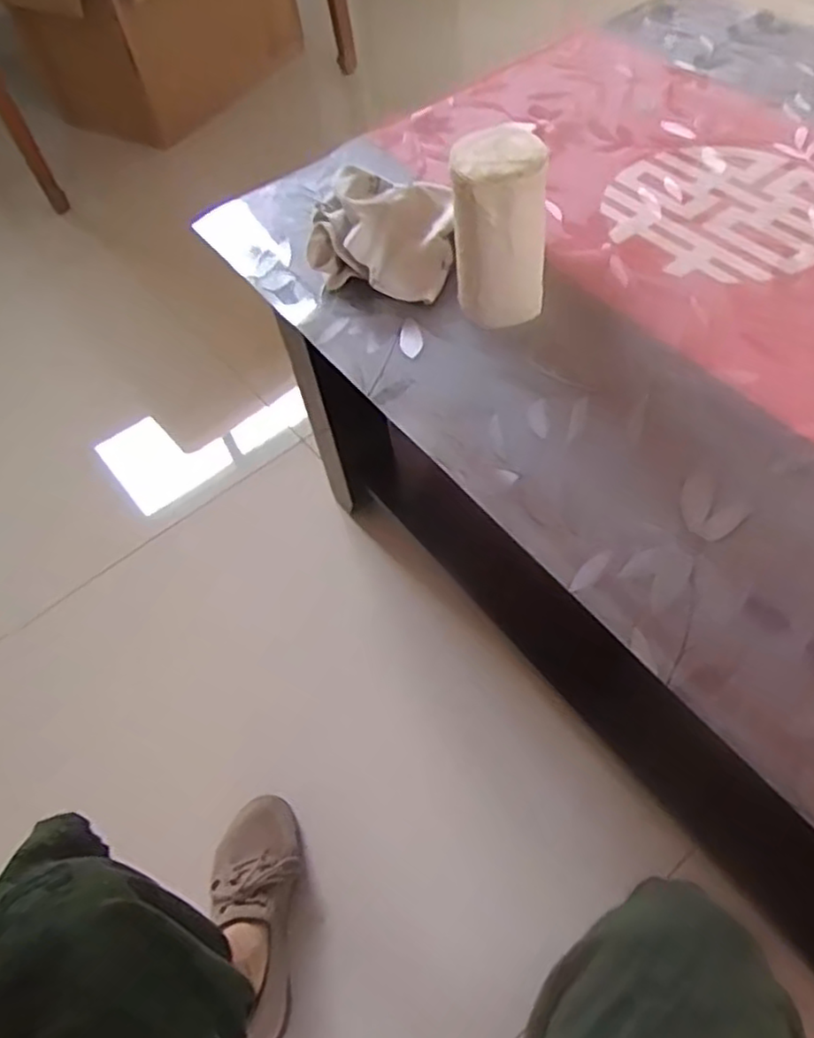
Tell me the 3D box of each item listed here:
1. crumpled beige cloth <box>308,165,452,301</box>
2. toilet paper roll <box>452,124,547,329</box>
[{"bbox_3d":[-0.021,-0.245,0.592,0.118,0.063,0.100,0,55,5],"label":"crumpled beige cloth"},{"bbox_3d":[0.069,-0.212,0.516,0.066,0.123,0.065,-3,55,4],"label":"toilet paper roll"}]

